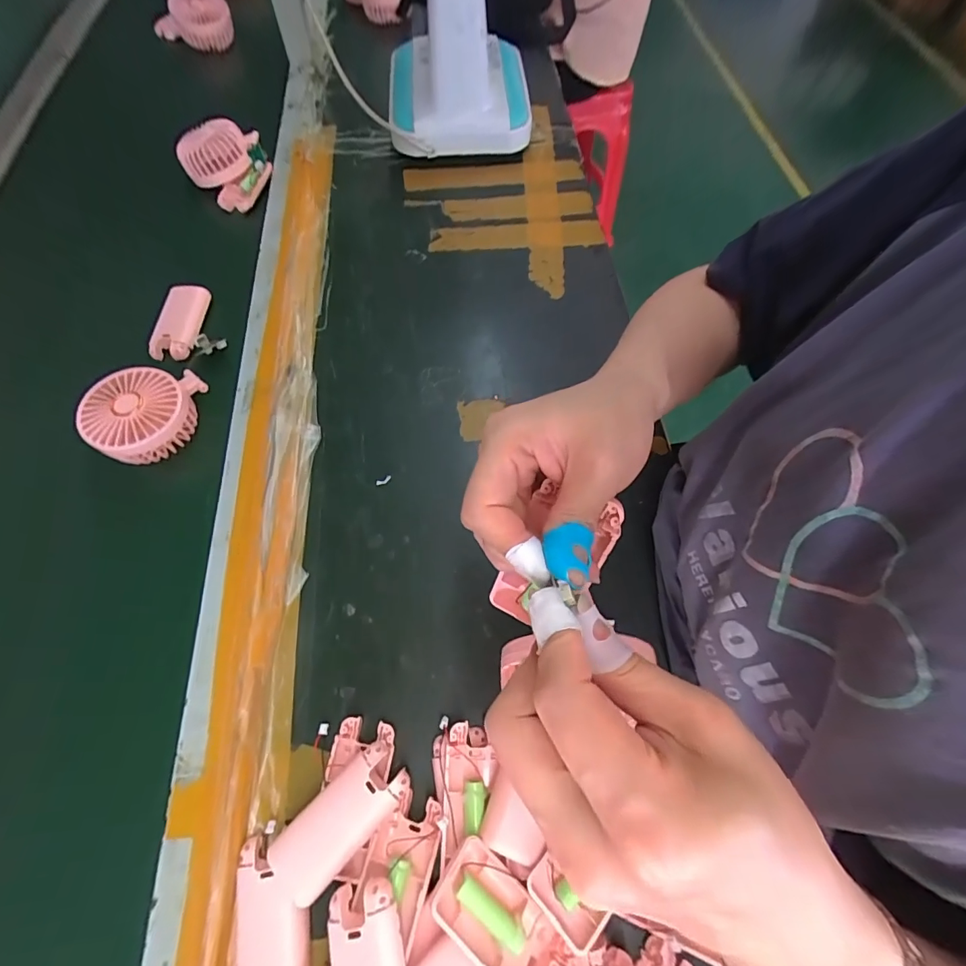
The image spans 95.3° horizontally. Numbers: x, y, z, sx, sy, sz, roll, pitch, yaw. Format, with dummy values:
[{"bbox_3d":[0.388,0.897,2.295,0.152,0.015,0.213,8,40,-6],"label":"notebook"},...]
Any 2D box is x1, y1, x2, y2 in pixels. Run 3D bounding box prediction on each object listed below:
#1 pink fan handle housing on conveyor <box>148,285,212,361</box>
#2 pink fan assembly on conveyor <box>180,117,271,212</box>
[{"bbox_3d":[-0.336,-0.179,0.489,0.042,0.027,0.089,2,65,-2],"label":"pink fan handle housing on conveyor"},{"bbox_3d":[-0.332,-0.413,0.569,0.099,0.070,0.088,-26,69,-14],"label":"pink fan assembly on conveyor"}]

